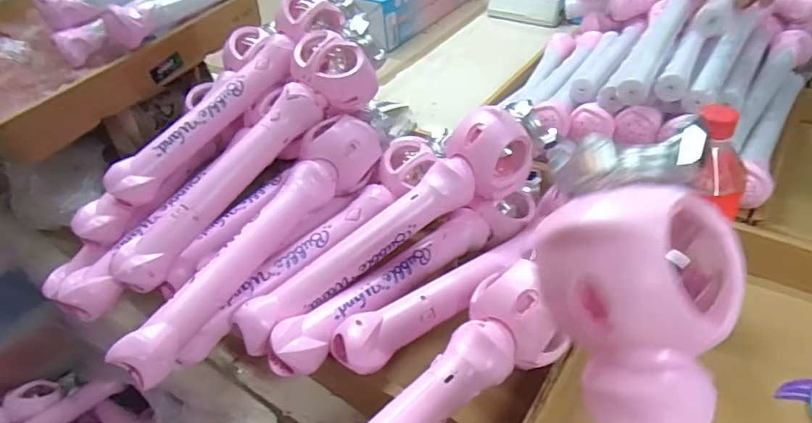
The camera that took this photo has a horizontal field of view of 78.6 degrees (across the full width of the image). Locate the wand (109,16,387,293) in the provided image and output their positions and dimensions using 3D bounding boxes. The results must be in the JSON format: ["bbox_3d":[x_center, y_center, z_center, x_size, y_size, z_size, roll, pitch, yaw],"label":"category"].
[{"bbox_3d":[-0.154,-0.068,0.530,0.074,0.074,0.365,28,70,34],"label":"wand"}]

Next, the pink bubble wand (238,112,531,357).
[{"bbox_3d":[-0.018,0.013,0.485,0.332,0.070,0.071,-38,47,-12],"label":"pink bubble wand"}]

